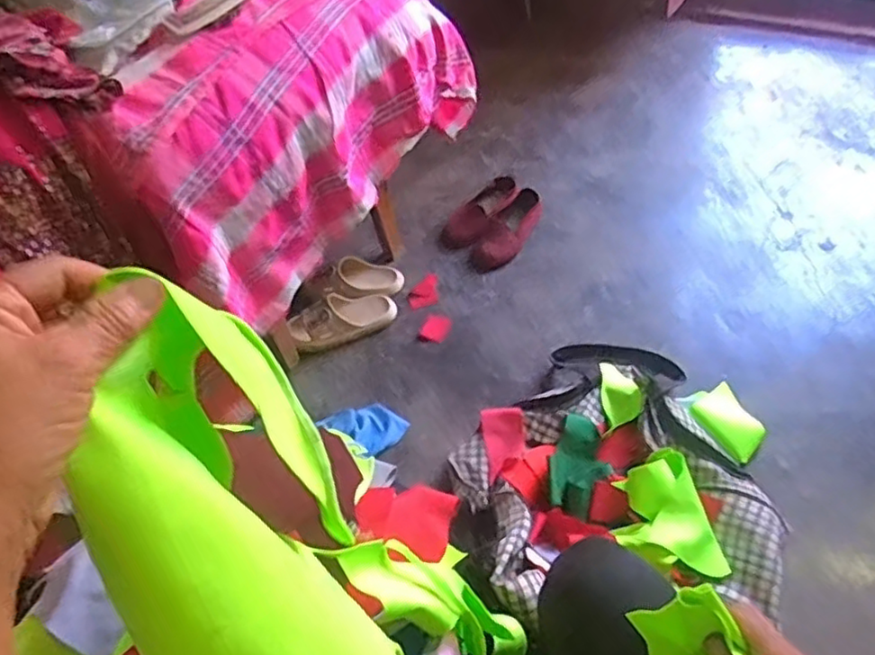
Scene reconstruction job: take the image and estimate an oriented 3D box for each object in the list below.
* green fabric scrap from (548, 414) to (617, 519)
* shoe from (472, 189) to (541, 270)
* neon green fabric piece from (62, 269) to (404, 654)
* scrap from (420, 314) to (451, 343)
[{"bbox_3d":[0.217,0.212,0.989,0.087,0.049,0.150,17,55,22],"label":"green fabric scrap"},{"bbox_3d":[0.149,-0.212,1.402,0.091,0.059,0.208,18,55,23],"label":"shoe"},{"bbox_3d":[-0.097,0.084,0.307,0.097,0.136,0.173,-21,48,-16],"label":"neon green fabric piece"},{"bbox_3d":[-0.002,0.001,1.281,0.058,0.006,0.061,-5,49,5],"label":"scrap"}]

